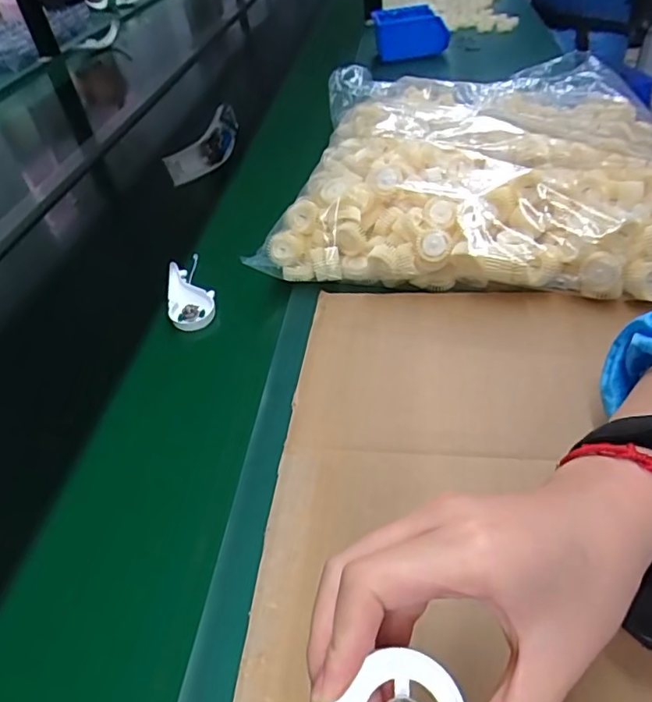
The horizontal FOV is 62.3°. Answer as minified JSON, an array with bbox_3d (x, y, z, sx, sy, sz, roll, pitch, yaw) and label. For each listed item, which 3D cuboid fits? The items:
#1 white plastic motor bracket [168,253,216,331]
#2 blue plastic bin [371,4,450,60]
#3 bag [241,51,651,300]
[{"bbox_3d":[-0.141,-0.059,0.553,0.045,0.030,0.081,-18,44,-10],"label":"white plastic motor bracket"},{"bbox_3d":[0.158,-0.568,0.965,0.134,0.087,0.068,-15,43,-7],"label":"blue plastic bin"},{"bbox_3d":[0.178,-0.239,0.626,0.406,0.081,0.480,5,44,14],"label":"bag"}]

